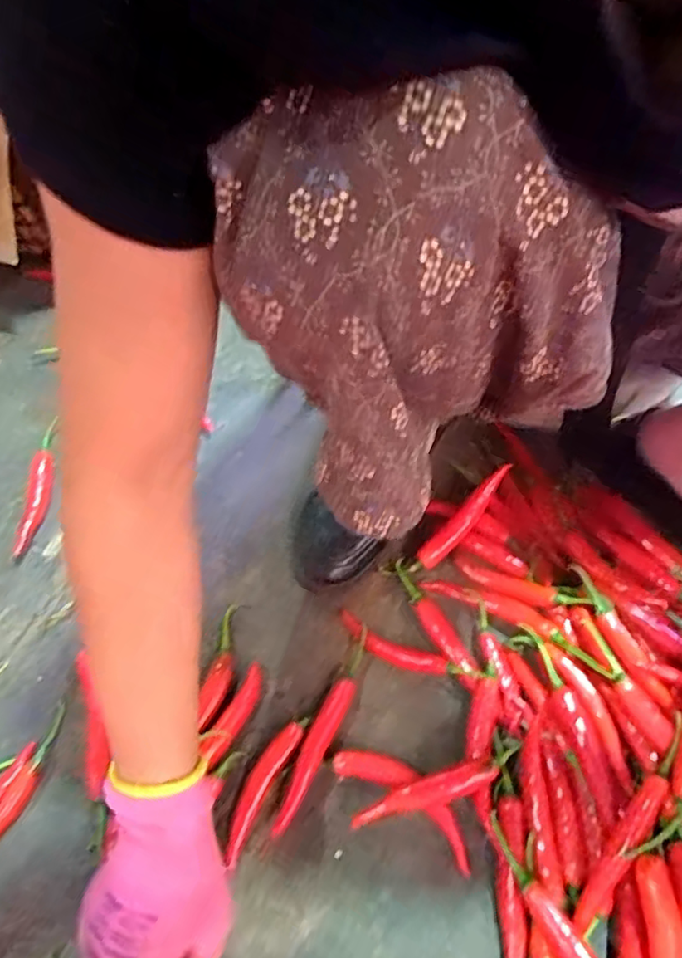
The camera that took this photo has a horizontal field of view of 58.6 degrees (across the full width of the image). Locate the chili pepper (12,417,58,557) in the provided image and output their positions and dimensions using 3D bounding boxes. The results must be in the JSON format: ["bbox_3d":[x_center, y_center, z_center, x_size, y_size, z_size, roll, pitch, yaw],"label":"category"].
[{"bbox_3d":[-0.314,0.005,0.636,0.026,0.025,0.154,-2,58,3],"label":"chili pepper"}]

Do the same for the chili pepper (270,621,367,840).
[{"bbox_3d":[-0.012,0.202,0.497,0.019,0.018,0.168,22,62,17],"label":"chili pepper"}]

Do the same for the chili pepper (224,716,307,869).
[{"bbox_3d":[-0.063,0.239,0.477,0.023,0.018,0.111,24,63,18],"label":"chili pepper"}]

